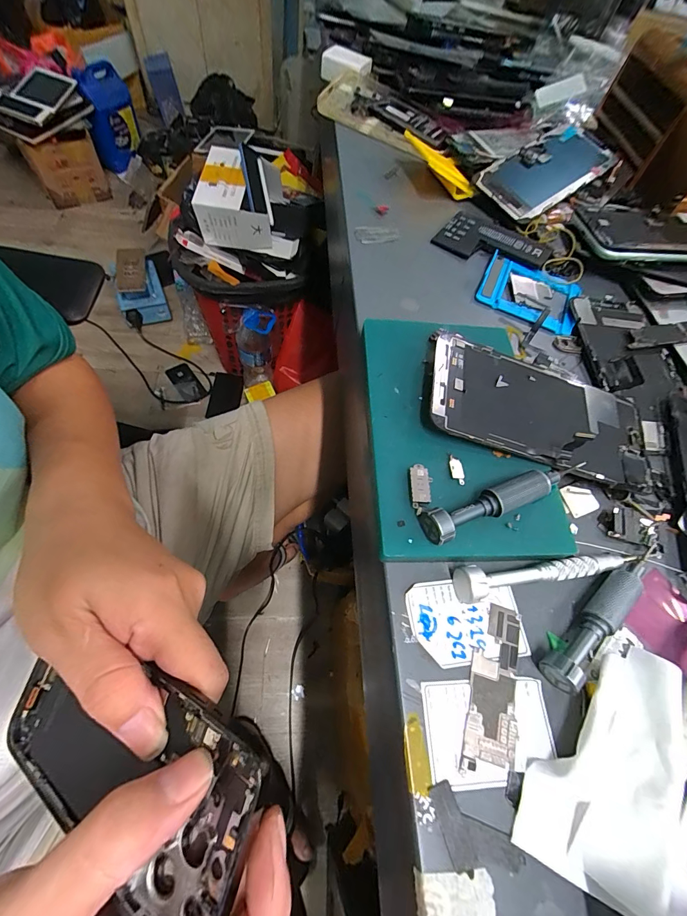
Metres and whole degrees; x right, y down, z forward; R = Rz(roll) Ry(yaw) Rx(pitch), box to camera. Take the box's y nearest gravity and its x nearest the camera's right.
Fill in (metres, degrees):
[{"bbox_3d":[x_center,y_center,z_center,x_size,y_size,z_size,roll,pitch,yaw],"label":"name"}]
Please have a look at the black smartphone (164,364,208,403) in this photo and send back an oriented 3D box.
[{"bbox_3d":[-0.470,-0.223,1.090,0.065,0.016,0.144,-35,70,-19],"label":"black smartphone"}]

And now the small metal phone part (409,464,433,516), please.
[{"bbox_3d":[0.043,0.017,0.197,0.012,0.004,0.027,4,62,-7],"label":"small metal phone part"}]

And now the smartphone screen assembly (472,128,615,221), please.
[{"bbox_3d":[0.202,-0.288,0.363,0.135,0.011,0.073,-38,77,-7],"label":"smartphone screen assembly"}]

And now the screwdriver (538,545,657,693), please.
[{"bbox_3d":[0.137,0.077,0.189,0.098,0.017,0.015,-34,73,-23],"label":"screwdriver"}]

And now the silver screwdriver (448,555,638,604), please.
[{"bbox_3d":[0.111,0.061,0.194,0.104,0.018,0.016,-4,63,-10],"label":"silver screwdriver"}]

